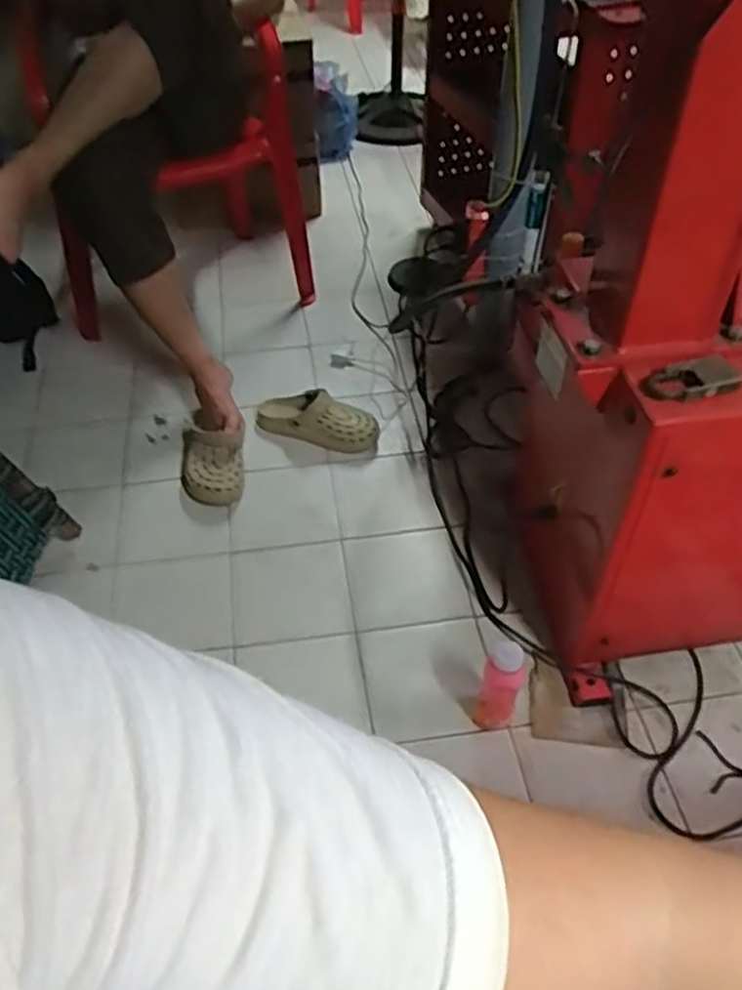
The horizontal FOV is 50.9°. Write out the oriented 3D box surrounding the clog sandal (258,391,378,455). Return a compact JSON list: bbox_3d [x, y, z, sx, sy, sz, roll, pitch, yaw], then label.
[{"bbox_3d":[-0.108,-0.151,1.569,0.257,0.077,0.107,11,48,11],"label":"clog sandal"}]

